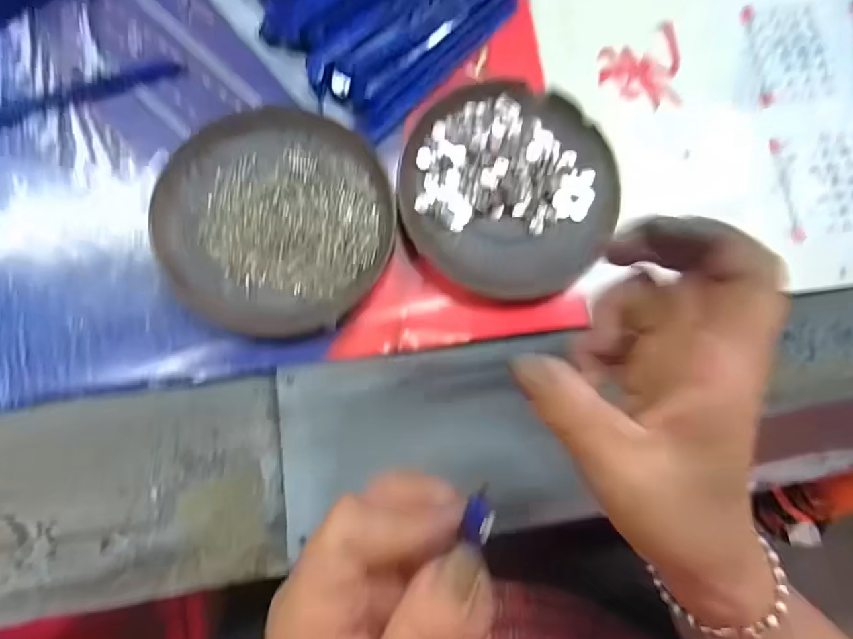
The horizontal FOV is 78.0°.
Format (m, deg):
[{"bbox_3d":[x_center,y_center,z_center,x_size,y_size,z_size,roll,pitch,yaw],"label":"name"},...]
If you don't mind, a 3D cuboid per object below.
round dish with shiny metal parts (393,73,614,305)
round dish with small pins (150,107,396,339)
[{"bbox_3d":[0.044,-0.069,0.281,0.110,0.013,0.112,1,83,-4],"label":"round dish with shiny metal parts"},{"bbox_3d":[-0.077,-0.052,0.272,0.112,0.013,0.117,1,83,-4],"label":"round dish with small pins"}]

